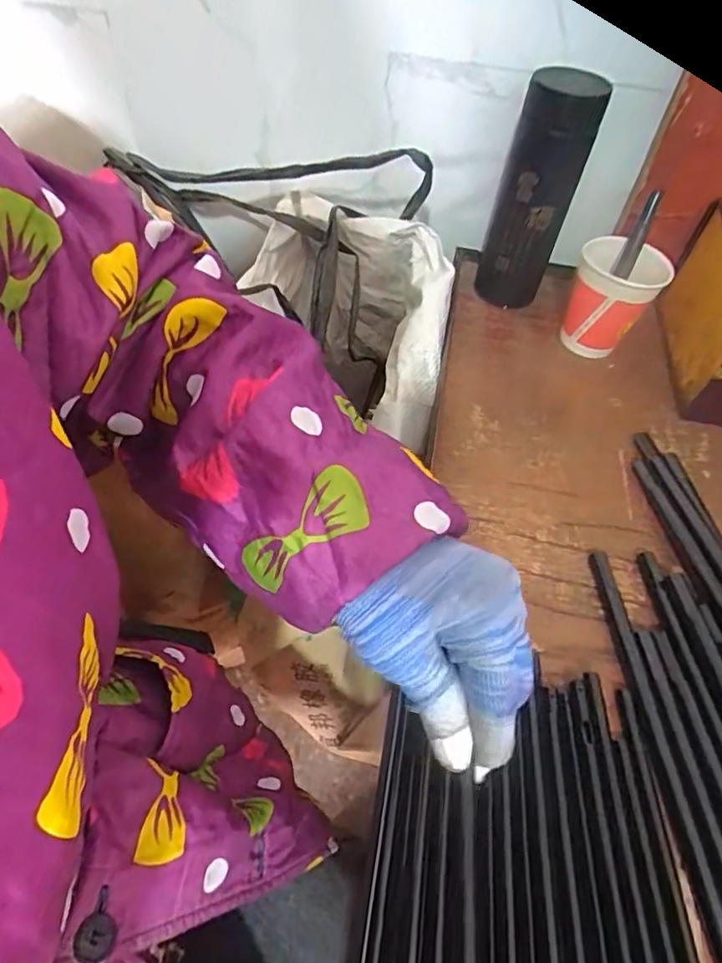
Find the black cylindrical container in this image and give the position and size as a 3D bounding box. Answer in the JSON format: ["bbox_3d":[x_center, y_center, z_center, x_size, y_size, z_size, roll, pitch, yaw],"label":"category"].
[{"bbox_3d":[0.162,-0.264,0.502,0.068,0.194,0.073,19,54,10],"label":"black cylindrical container"}]

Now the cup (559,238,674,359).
[{"bbox_3d":[0.228,-0.167,0.493,0.071,0.095,0.069,2,53,-3],"label":"cup"}]

